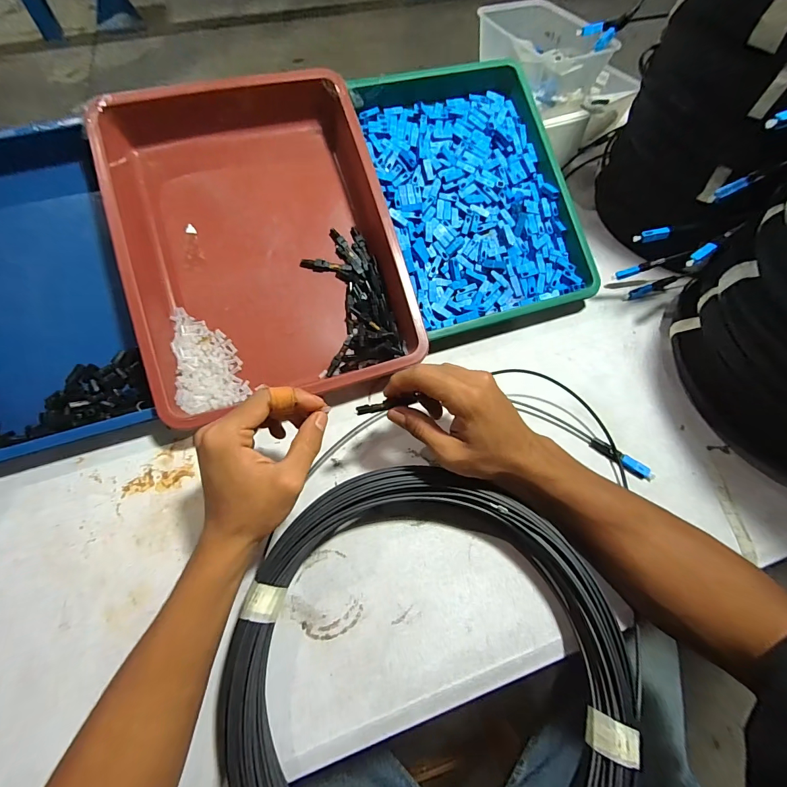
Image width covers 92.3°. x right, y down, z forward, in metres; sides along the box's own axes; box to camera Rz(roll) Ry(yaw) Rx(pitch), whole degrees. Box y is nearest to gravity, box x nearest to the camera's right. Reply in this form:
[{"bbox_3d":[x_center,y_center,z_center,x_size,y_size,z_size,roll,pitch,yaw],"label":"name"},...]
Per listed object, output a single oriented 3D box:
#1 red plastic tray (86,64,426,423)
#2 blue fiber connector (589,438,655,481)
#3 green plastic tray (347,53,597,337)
[{"bbox_3d":[-0.140,-0.165,0.411,0.265,0.062,0.355,-16,84,-10],"label":"red plastic tray"},{"bbox_3d":[0.222,0.064,0.368,0.060,0.013,0.014,35,66,18],"label":"blue fiber connector"},{"bbox_3d":[0.095,-0.237,0.451,0.210,0.037,0.316,-17,85,-8],"label":"green plastic tray"}]

